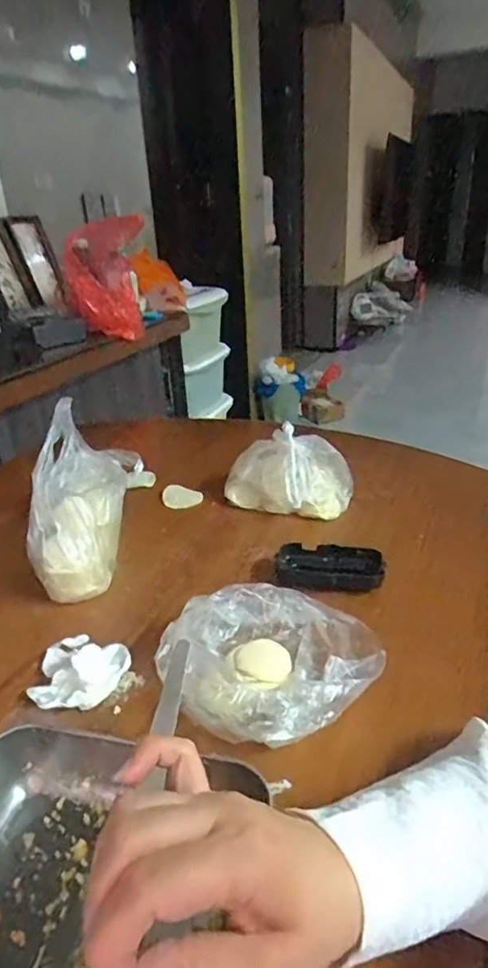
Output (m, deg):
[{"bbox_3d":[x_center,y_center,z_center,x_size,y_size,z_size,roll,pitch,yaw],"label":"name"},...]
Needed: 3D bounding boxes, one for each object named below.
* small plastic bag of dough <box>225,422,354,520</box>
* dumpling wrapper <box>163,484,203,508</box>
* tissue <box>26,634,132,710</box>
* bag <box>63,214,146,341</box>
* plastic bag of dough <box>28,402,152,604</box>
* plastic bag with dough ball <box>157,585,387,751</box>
[{"bbox_3d":[0.053,-0.010,0.694,0.163,0.089,0.075,3,28,12],"label":"small plastic bag of dough"},{"bbox_3d":[-0.086,0.017,0.751,0.053,0.009,0.053,-2,27,1],"label":"dumpling wrapper"},{"bbox_3d":[-0.140,0.151,0.463,0.073,0.030,0.078,7,29,15],"label":"tissue"},{"bbox_3d":[-0.313,-0.450,1.241,0.162,0.215,0.138,-8,28,-9],"label":"bag"},{"bbox_3d":[-0.171,0.004,0.607,0.080,0.144,0.202,1,28,4],"label":"plastic bag of dough"},{"bbox_3d":[0.028,0.139,0.459,0.176,0.041,0.155,-24,35,-36],"label":"plastic bag with dough ball"}]

